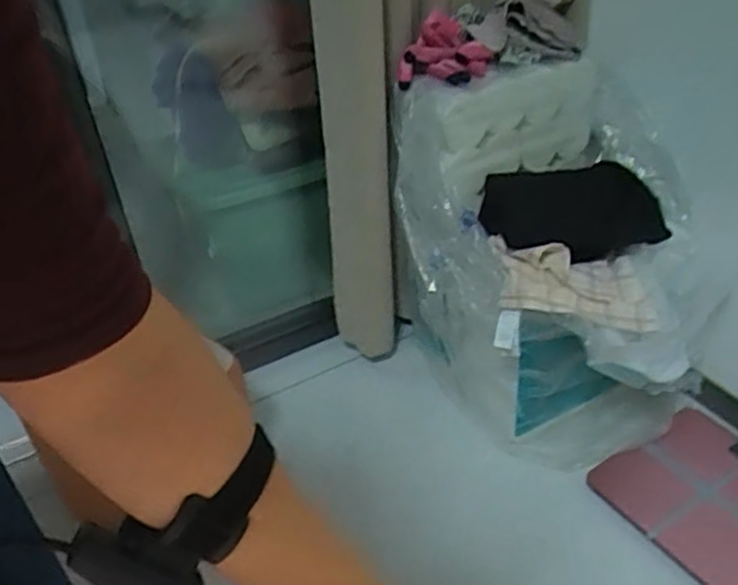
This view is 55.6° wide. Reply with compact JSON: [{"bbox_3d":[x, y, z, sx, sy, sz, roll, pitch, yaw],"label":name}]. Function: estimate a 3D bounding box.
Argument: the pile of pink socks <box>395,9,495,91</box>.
[{"bbox_3d":[0.118,-0.383,1.111,0.153,0.087,0.092,18,44,30],"label":"pile of pink socks"}]

